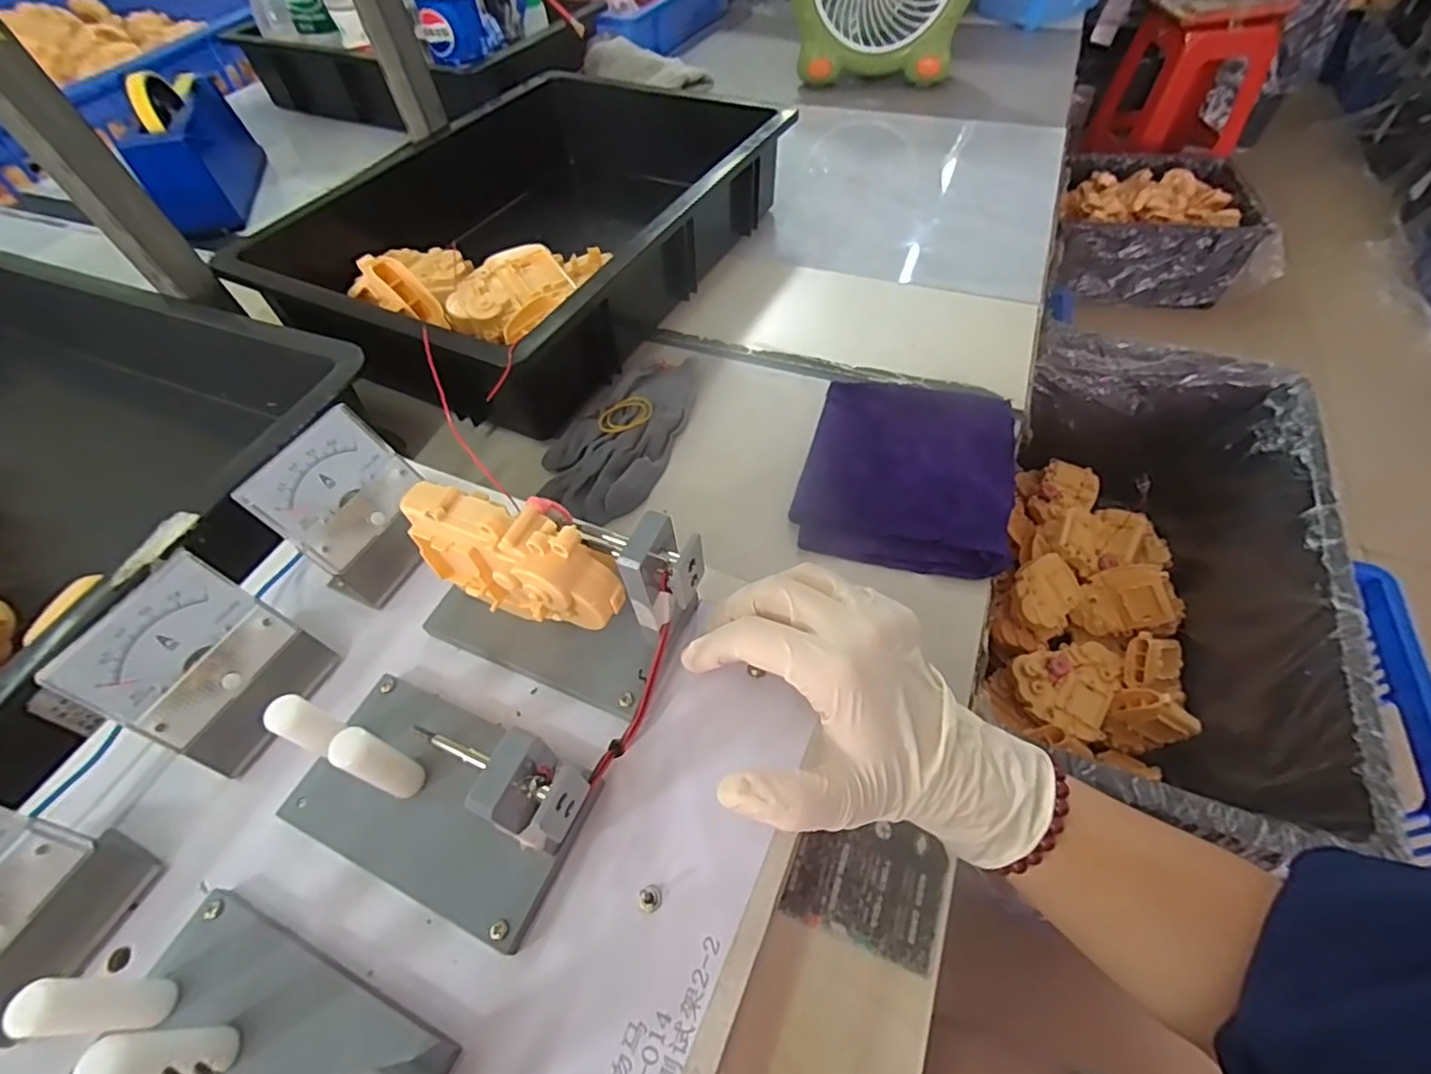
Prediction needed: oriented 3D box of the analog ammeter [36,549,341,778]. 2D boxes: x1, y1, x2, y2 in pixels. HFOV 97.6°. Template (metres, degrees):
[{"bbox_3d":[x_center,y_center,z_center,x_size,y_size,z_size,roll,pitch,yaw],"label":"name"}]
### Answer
[{"bbox_3d":[-0.215,0.056,0.267,0.043,0.072,0.068,19,58,17],"label":"analog ammeter"}]

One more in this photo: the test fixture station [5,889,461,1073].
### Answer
[{"bbox_3d":[-0.147,0.162,0.182,0.126,0.079,0.068,16,57,15],"label":"test fixture station"}]

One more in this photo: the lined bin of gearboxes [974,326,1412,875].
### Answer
[{"bbox_3d":[0.425,0.048,0.647,0.279,0.203,0.516,15,57,14],"label":"lined bin of gearboxes"}]

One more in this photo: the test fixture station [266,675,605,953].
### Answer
[{"bbox_3d":[-0.109,0.090,0.233,0.127,0.079,0.068,19,57,16],"label":"test fixture station"}]

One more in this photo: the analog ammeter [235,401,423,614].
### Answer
[{"bbox_3d":[-0.179,-0.013,0.314,0.039,0.072,0.066,24,59,20],"label":"analog ammeter"}]

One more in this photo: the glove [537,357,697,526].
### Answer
[{"bbox_3d":[-0.071,-0.081,0.473,0.083,0.017,0.164,16,57,15],"label":"glove"}]

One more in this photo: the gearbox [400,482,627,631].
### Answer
[{"bbox_3d":[-0.086,0.012,0.269,0.094,0.058,0.031,24,59,20],"label":"gearbox"}]

